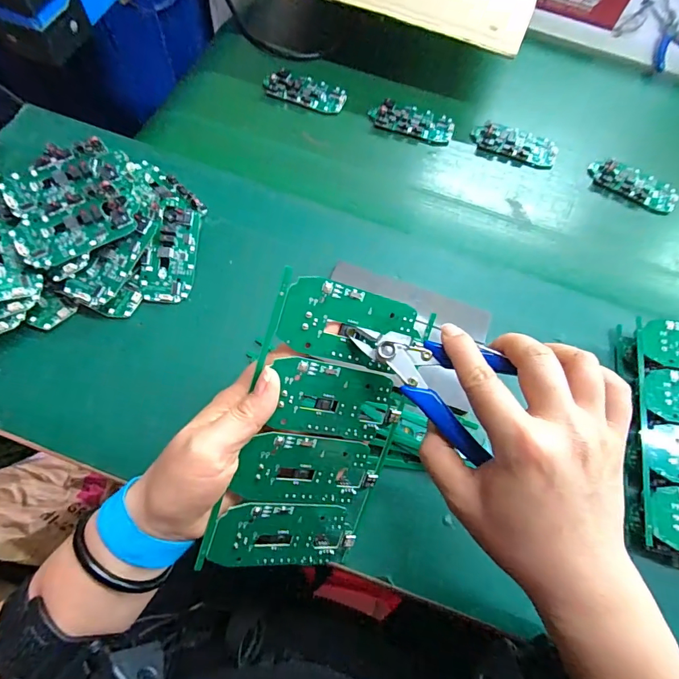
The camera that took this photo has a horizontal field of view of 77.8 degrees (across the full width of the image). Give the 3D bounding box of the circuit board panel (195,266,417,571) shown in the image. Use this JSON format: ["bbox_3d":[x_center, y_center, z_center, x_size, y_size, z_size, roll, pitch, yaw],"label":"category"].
[{"bbox_3d":[-0.009,0.062,0.271,0.114,0.007,0.187,14,99,-28],"label":"circuit board panel"}]

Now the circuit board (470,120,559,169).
[{"bbox_3d":[0.205,-0.230,0.492,0.099,0.009,0.043,15,66,7],"label":"circuit board"}]

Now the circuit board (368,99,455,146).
[{"bbox_3d":[0.085,-0.257,0.490,0.098,0.013,0.048,15,66,7],"label":"circuit board"}]

